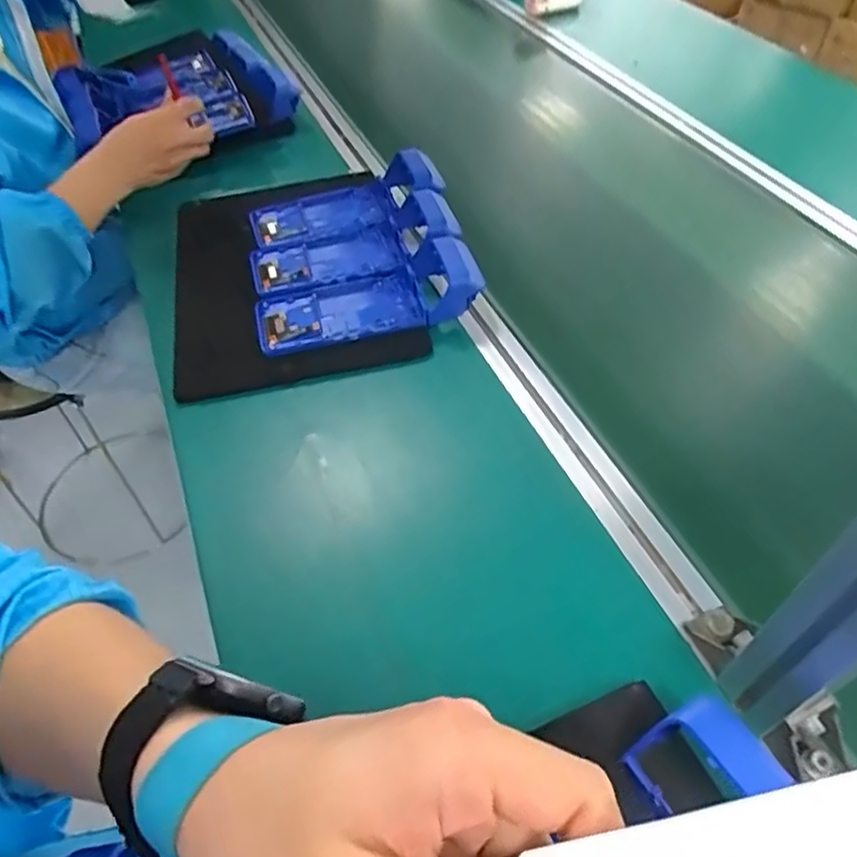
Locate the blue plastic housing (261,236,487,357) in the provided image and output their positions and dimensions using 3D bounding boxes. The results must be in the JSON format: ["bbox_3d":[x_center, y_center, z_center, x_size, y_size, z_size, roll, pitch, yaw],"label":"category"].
[{"bbox_3d":[-0.063,-0.140,0.660,0.221,0.055,0.090,-13,51,-8],"label":"blue plastic housing"}]

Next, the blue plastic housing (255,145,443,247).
[{"bbox_3d":[-0.099,-0.279,0.775,0.226,0.062,0.105,-12,51,-6],"label":"blue plastic housing"}]

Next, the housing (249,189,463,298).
[{"bbox_3d":[-0.081,-0.203,0.716,0.224,0.051,0.101,-15,51,-9],"label":"housing"}]

